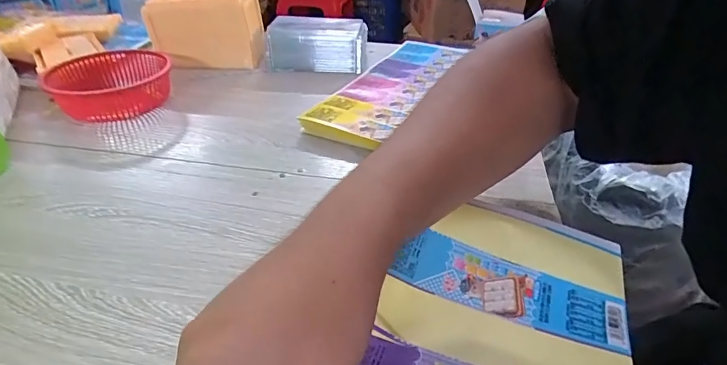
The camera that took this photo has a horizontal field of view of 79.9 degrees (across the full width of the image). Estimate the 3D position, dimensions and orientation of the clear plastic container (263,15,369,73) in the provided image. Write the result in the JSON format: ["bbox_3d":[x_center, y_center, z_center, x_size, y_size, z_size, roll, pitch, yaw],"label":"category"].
[{"bbox_3d":[-0.068,-0.202,0.627,0.138,0.074,0.068,2,35,3],"label":"clear plastic container"}]

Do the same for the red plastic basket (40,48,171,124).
[{"bbox_3d":[-0.306,-0.120,0.530,0.141,0.043,0.126,-23,41,-29],"label":"red plastic basket"}]

